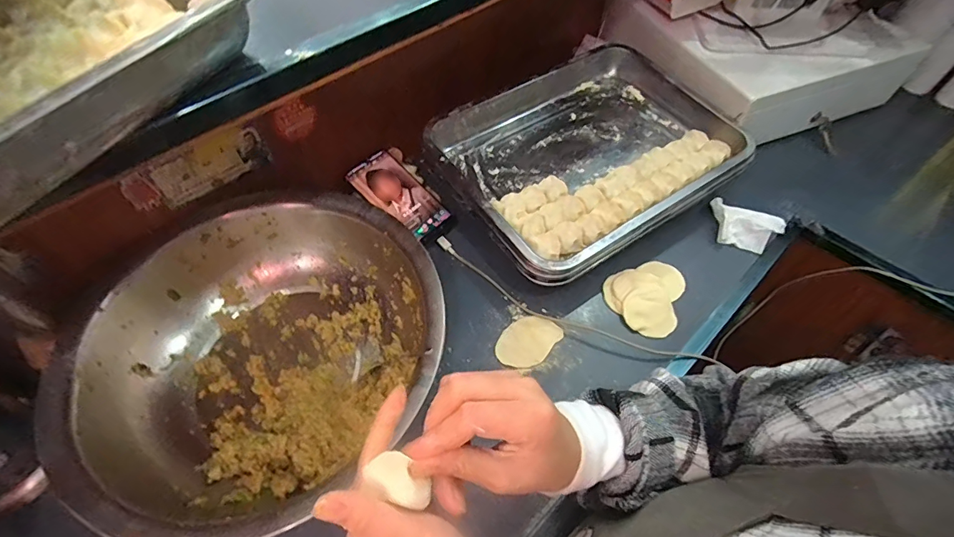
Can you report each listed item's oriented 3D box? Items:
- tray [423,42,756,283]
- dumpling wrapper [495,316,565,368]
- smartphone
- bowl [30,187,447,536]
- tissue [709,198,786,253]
[{"bbox_3d":[0.148,-0.160,0.627,0.393,0.074,0.308,-30,61,-19],"label":"tray"},{"bbox_3d":[0.058,0.082,0.507,0.053,0.004,0.074,37,64,24],"label":"dumpling wrapper"},{"bbox_3d":[-0.100,-0.095,0.599,0.151,0.014,0.067,41,64,9],"label":"smartphone"},{"bbox_3d":[-0.208,0.075,0.452,0.327,0.097,0.301,0,55,0],"label":"bowl"},{"bbox_3d":[0.349,-0.057,0.584,0.086,0.036,0.046,21,58,14],"label":"tissue"}]

